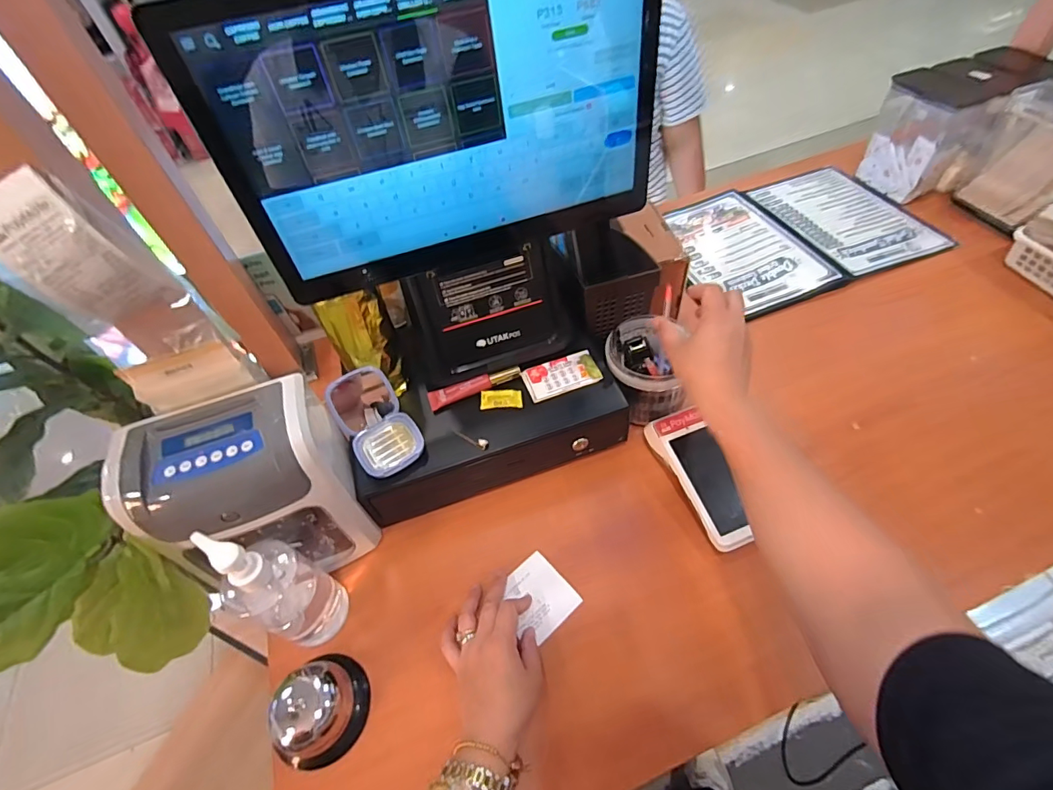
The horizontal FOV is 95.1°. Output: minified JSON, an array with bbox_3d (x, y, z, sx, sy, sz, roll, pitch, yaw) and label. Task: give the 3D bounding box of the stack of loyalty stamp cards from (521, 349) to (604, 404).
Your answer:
[{"bbox_3d":[0.045,-0.026,0.608,0.094,0.004,0.054,-22,53,-10],"label":"stack of loyalty stamp cards"}]

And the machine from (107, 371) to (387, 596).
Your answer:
[{"bbox_3d":[-0.286,0.111,0.523,0.188,0.203,0.133,-19,54,-9],"label":"machine"}]

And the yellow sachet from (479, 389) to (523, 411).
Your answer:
[{"bbox_3d":[-0.031,0.005,0.592,0.051,0.007,0.024,-2,52,6],"label":"yellow sachet"}]

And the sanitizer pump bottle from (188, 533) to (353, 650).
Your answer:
[{"bbox_3d":[-0.248,0.191,0.478,0.073,0.183,0.072,-2,53,3],"label":"sanitizer pump bottle"}]

